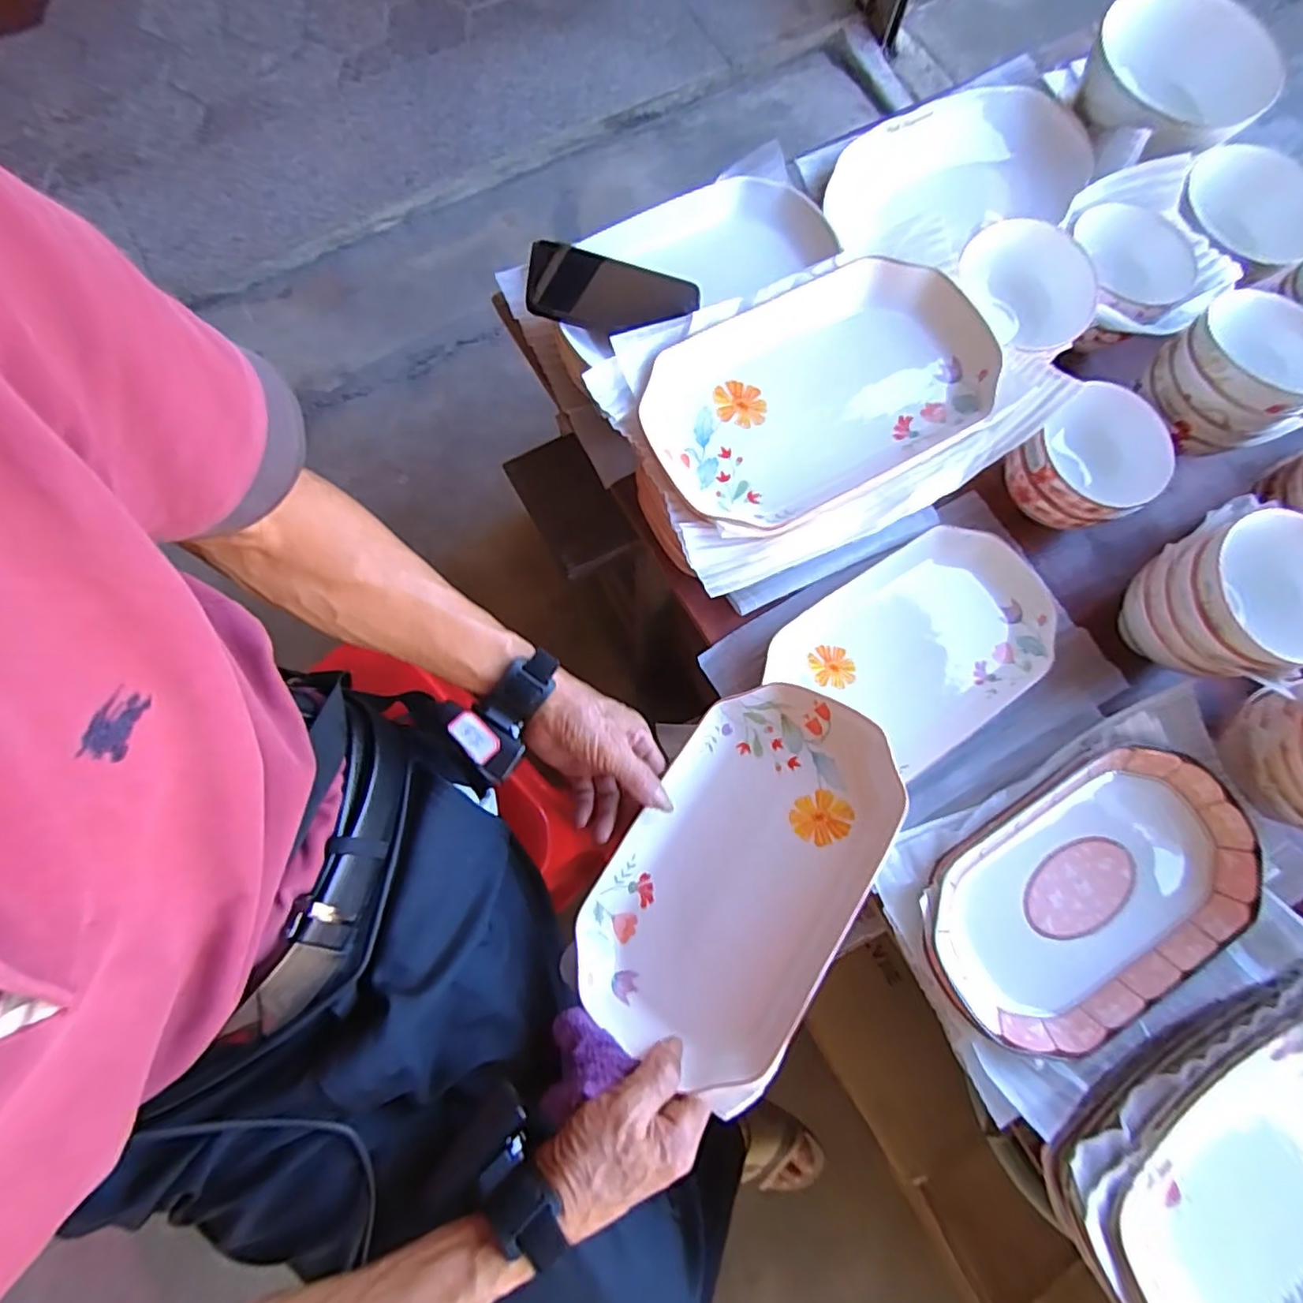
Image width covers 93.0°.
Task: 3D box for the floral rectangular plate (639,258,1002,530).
[{"bbox_3d":[0.141,-0.211,0.502,0.292,0.030,0.171,-29,79,-7],"label":"floral rectangular plate"}]

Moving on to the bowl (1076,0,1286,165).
[{"bbox_3d":[0.556,-0.623,0.666,0.188,0.067,0.188,0,77,-2],"label":"bowl"}]

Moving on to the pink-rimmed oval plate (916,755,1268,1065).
[{"bbox_3d":[0.353,0.195,0.507,0.281,0.037,0.167,-32,80,-9],"label":"pink-rimmed oval plate"}]

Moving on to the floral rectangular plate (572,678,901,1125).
[{"bbox_3d":[0.069,0.164,0.473,0.171,0.038,0.283,24,74,34],"label":"floral rectangular plate"}]

